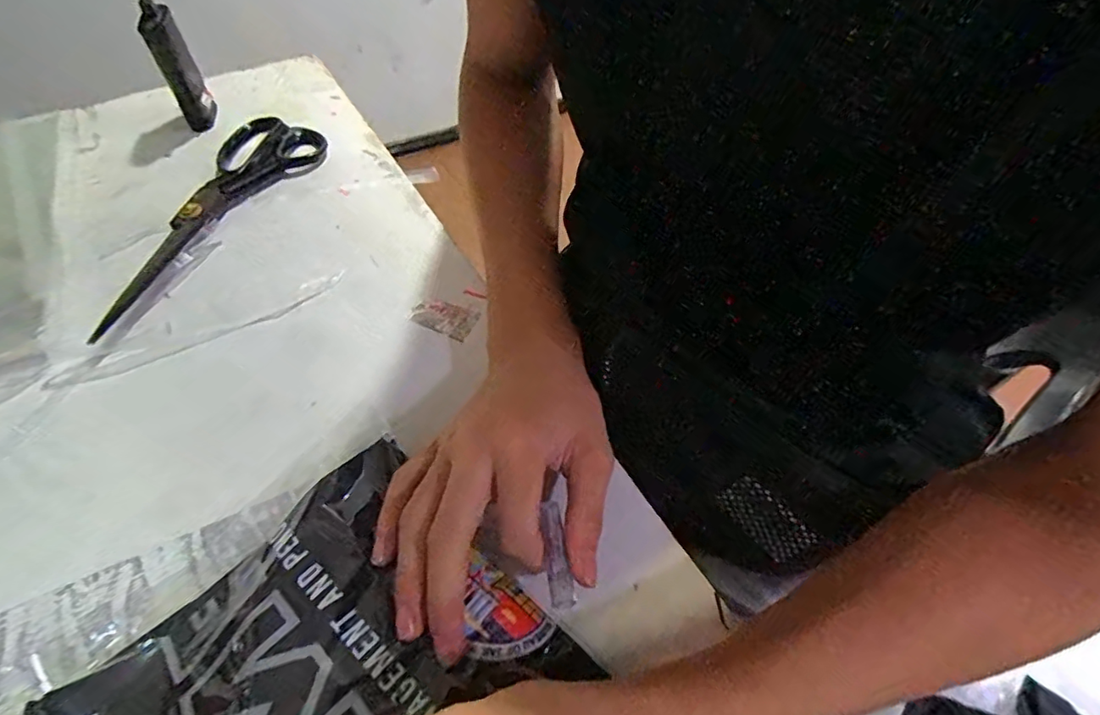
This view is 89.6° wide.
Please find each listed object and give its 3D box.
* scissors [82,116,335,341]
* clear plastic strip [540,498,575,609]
[{"bbox_3d":[-0.268,-0.114,0.417,0.082,0.019,0.237,22,57,12],"label":"scissors"},{"bbox_3d":[0.003,0.091,0.261,0.011,0.005,0.050,-3,54,-5],"label":"clear plastic strip"}]

